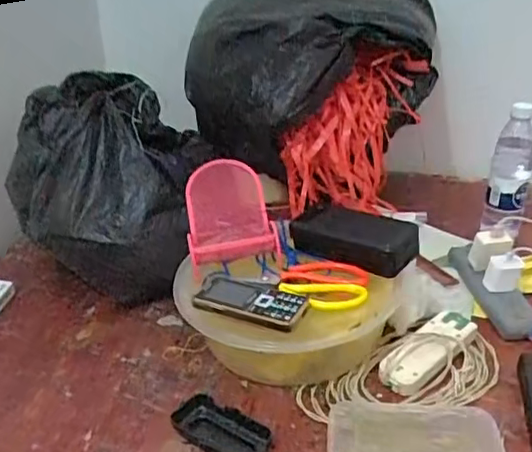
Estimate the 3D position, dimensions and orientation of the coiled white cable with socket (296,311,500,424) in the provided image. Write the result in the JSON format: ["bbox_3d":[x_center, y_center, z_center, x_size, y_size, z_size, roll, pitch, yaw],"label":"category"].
[{"bbox_3d":[0.165,0.169,0.689,0.261,0.044,0.128,-10,30,-17],"label":"coiled white cable with socket"}]

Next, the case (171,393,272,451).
[{"bbox_3d":[-0.049,0.220,0.621,0.112,0.023,0.051,16,33,28],"label":"case"}]

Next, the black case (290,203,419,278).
[{"bbox_3d":[0.110,0.017,0.749,0.163,0.058,0.062,18,34,31],"label":"black case"}]

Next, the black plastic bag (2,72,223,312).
[{"bbox_3d":[-0.241,-0.059,0.892,0.289,0.272,0.225,6,30,12],"label":"black plastic bag"}]

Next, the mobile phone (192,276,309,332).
[{"bbox_3d":[-0.019,0.086,0.665,0.129,0.018,0.062,12,31,22],"label":"mobile phone"}]

